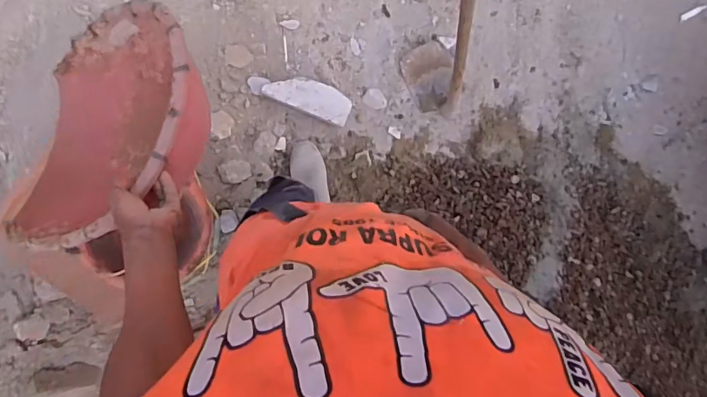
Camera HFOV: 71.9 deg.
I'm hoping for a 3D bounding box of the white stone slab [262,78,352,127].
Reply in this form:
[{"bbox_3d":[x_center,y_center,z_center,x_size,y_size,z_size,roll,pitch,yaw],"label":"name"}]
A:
[{"bbox_3d":[-0.131,-0.299,1.445,0.249,0.080,0.091,21,92,-9],"label":"white stone slab"}]

